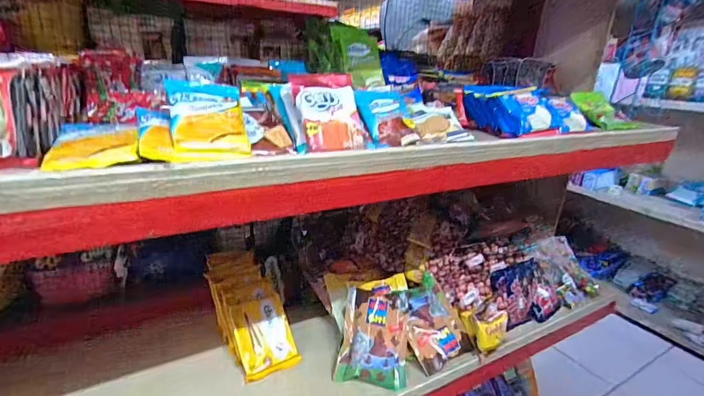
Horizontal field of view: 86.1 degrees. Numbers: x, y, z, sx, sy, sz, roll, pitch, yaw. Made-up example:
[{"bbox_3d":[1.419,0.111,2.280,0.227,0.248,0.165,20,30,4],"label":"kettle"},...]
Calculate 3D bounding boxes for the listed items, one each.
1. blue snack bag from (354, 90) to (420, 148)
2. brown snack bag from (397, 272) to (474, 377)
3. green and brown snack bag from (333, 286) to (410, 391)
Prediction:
[{"bbox_3d":[0.045,-0.099,0.477,0.068,0.020,0.089,-8,60,-22],"label":"blue snack bag"},{"bbox_3d":[0.141,0.225,0.684,0.109,0.142,0.040,-26,-14,-20],"label":"brown snack bag"},{"bbox_3d":[0.041,0.238,0.655,0.112,0.157,0.046,15,-27,-7],"label":"green and brown snack bag"}]

